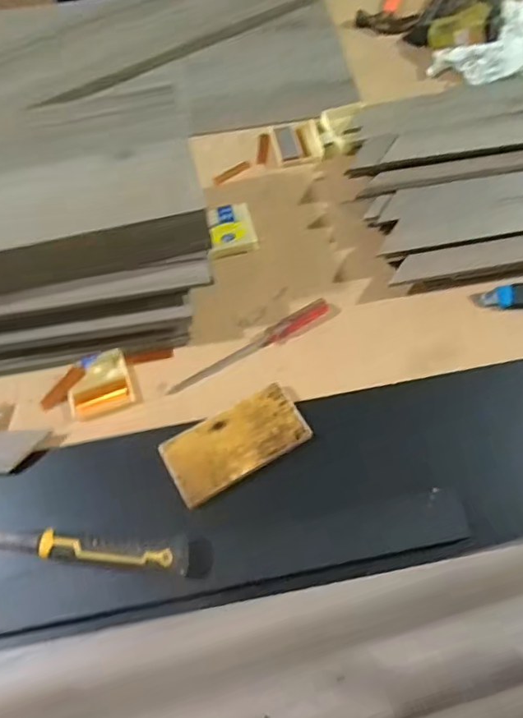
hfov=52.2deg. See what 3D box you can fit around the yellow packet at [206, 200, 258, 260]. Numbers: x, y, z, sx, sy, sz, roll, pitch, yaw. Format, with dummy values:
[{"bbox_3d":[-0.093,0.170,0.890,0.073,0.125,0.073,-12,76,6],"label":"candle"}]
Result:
[{"bbox_3d":[-0.043,-0.177,0.717,0.065,0.013,0.076,-13,64,-5],"label":"yellow packet"}]

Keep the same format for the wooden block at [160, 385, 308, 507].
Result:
[{"bbox_3d":[-0.029,0.091,0.589,0.152,0.012,0.079,-30,67,-13],"label":"wooden block"}]

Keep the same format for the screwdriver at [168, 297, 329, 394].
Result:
[{"bbox_3d":[-0.013,-0.017,0.647,0.213,0.022,0.025,-28,66,-12],"label":"screwdriver"}]

